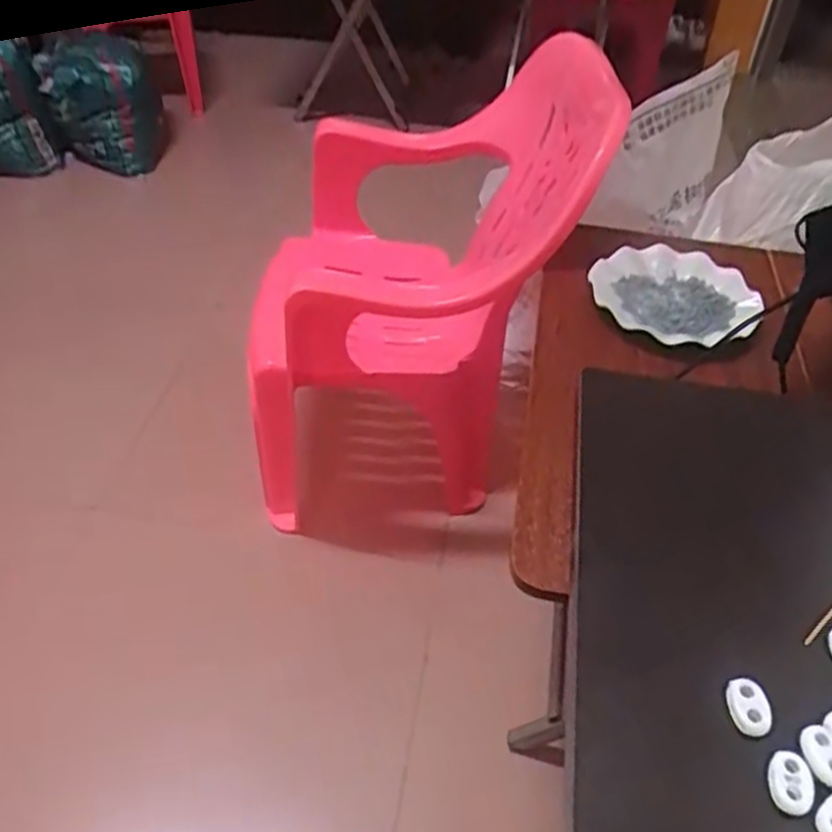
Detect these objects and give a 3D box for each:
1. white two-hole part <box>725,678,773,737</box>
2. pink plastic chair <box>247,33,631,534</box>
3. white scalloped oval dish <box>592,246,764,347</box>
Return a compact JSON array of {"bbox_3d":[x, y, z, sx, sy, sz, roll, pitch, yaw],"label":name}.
[{"bbox_3d":[0.135,0.118,0.307,0.016,0.006,0.021,-1,44,-3],"label":"white two-hole part"},{"bbox_3d":[-0.002,-0.210,1.248,0.506,0.706,0.538,3,44,1],"label":"pink plastic chair"},{"bbox_3d":[0.298,-0.144,0.875,0.185,0.028,0.175,12,45,10],"label":"white scalloped oval dish"}]

